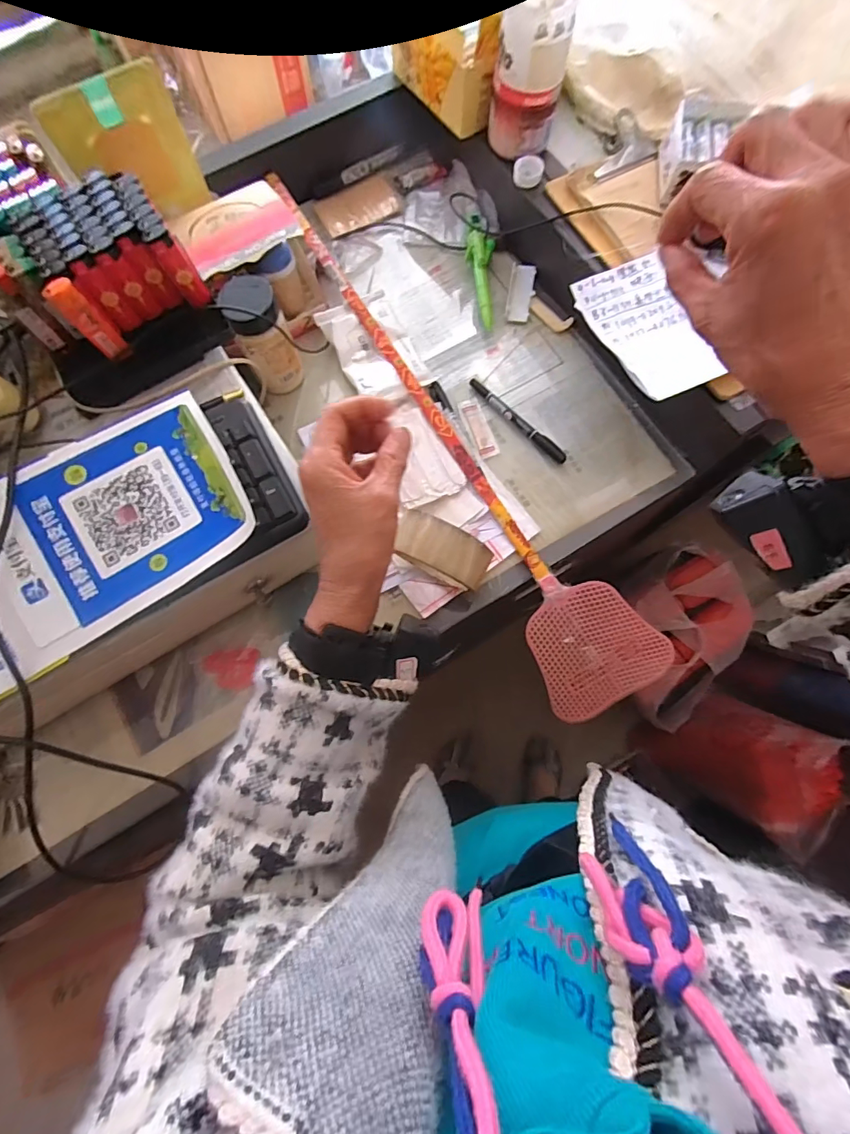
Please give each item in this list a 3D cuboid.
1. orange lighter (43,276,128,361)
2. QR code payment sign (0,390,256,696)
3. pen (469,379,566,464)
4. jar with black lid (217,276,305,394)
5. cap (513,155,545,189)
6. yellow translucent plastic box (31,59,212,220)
[{"bbox_3d":[-0.264,-0.194,0.382,0.011,0.068,0.023,35,76,10],"label":"orange lighter"},{"bbox_3d":[-0.266,-0.021,0.365,0.255,0.026,0.141,-32,83,-9],"label":"QR code payment sign"},{"bbox_3d":[0.101,-0.161,0.537,0.012,0.011,0.137,-43,77,-12],"label":"pen"},{"bbox_3d":[-0.162,-0.233,0.493,0.051,0.113,0.050,0,73,0],"label":"jar with black lid"},{"bbox_3d":[0.113,-0.431,0.529,0.032,0.014,0.032,0,73,0],"label":"cap"},{"bbox_3d":[-0.291,-0.403,0.477,0.117,0.123,0.017,-33,75,-9],"label":"yellow translucent plastic box"}]

